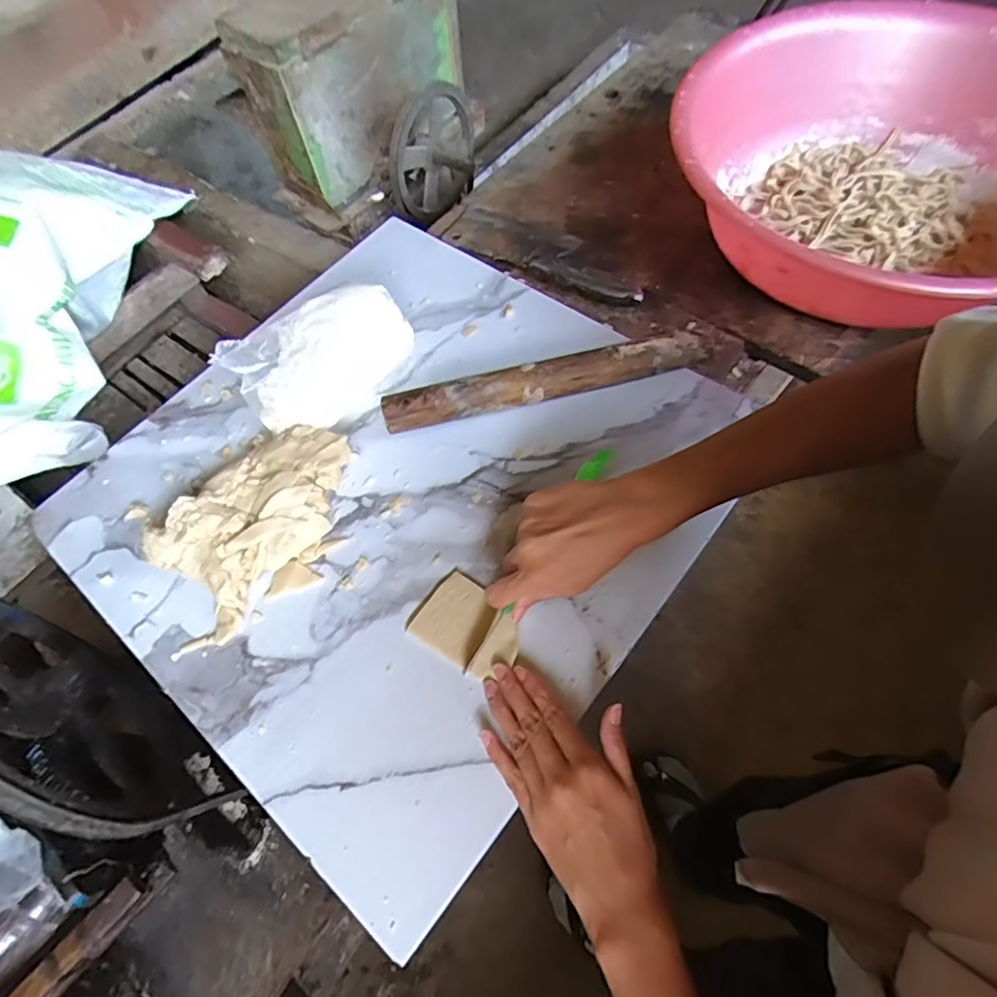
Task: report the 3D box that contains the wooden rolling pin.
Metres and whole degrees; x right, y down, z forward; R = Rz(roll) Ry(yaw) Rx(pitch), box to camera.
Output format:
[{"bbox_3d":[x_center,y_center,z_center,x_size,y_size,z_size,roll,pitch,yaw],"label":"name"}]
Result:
[{"bbox_3d":[0.043,-0.107,0.510,0.289,0.037,0.038,-15,62,-5],"label":"wooden rolling pin"}]

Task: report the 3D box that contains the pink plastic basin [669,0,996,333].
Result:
[{"bbox_3d":[0.359,-0.323,0.541,0.395,0.125,0.351,-24,63,-9],"label":"pink plastic basin"}]

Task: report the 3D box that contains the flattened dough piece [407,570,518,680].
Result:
[{"bbox_3d":[-0.021,0.098,0.429,0.079,0.006,0.057,29,67,17],"label":"flattened dough piece"}]

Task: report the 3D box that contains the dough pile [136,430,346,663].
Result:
[{"bbox_3d":[-0.203,0.018,0.464,0.129,0.053,0.204,35,69,20],"label":"dough pile"}]

